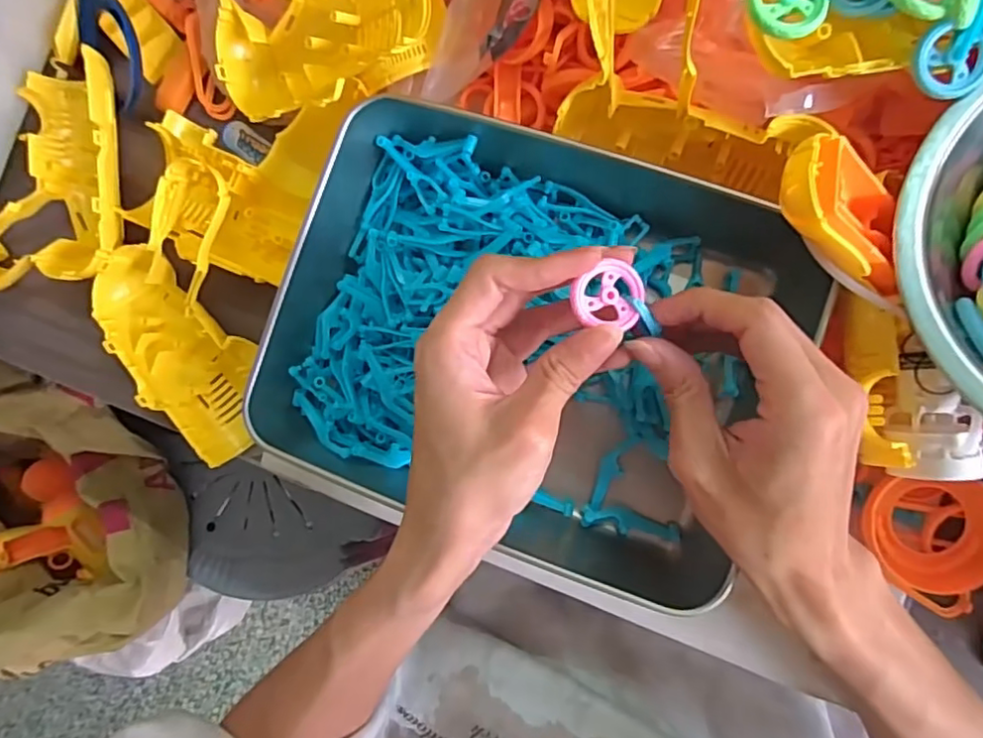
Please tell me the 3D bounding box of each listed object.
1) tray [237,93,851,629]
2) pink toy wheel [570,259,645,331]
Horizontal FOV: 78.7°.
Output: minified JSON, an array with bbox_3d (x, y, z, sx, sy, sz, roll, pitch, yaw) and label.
[{"bbox_3d":[0.022,-0.010,0.324,0.259,0.067,0.220,17,90,9],"label":"tray"},{"bbox_3d":[0.047,-0.029,0.240,0.028,0.008,0.025,10,89,9],"label":"pink toy wheel"}]

